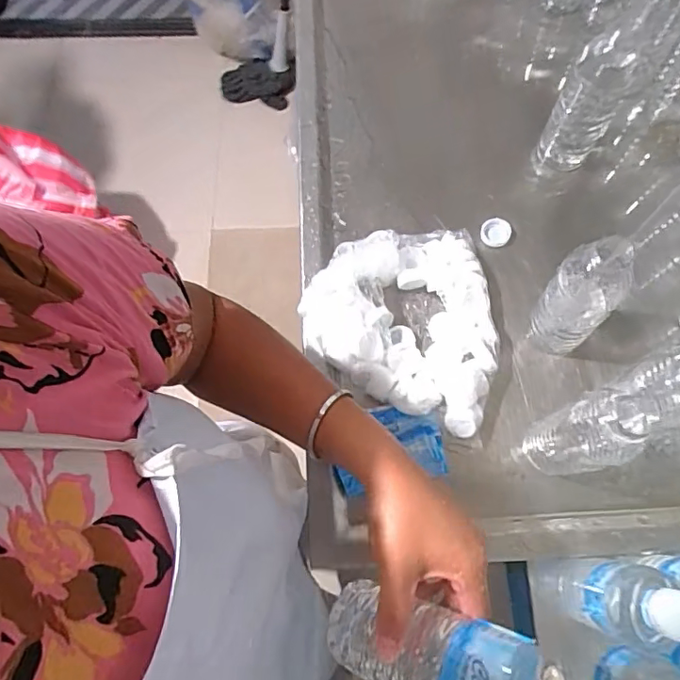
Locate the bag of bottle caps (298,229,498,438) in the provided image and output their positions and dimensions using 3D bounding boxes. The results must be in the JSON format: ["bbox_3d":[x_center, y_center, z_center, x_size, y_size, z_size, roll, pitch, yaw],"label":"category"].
[{"bbox_3d":[0.071,-0.031,0.552,0.204,0.045,0.203,21,74,9],"label":"bag of bottle caps"}]

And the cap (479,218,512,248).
[{"bbox_3d":[0.174,-0.121,0.595,0.031,0.014,0.030,-1,72,2],"label":"cap"}]

